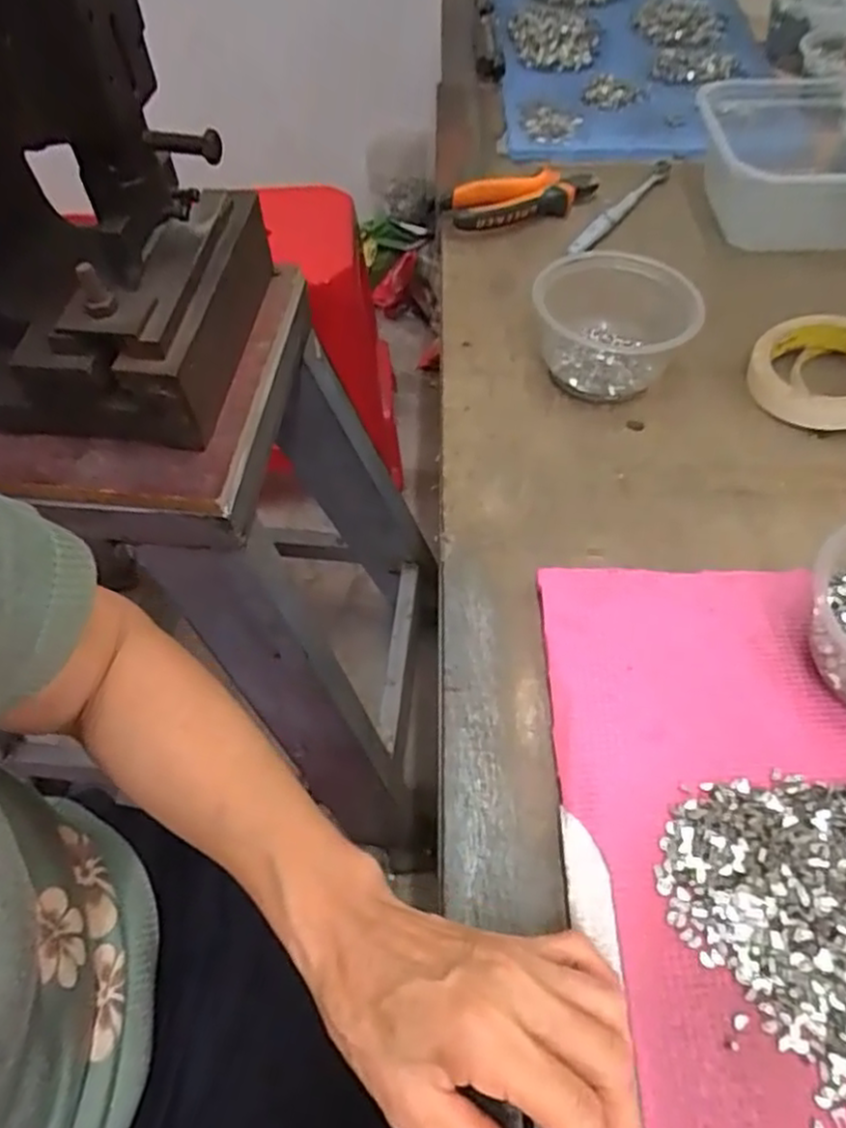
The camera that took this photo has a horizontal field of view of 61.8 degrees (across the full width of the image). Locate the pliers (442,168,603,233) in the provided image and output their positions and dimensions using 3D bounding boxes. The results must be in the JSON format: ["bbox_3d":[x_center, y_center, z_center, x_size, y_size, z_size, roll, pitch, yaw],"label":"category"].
[{"bbox_3d":[0.092,-0.342,0.658,0.138,0.029,0.056,-21,57,-11],"label":"pliers"}]

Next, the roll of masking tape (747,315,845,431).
[{"bbox_3d":[0.298,-0.140,0.520,0.106,0.031,0.106,22,59,17],"label":"roll of masking tape"}]

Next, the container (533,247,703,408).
[{"bbox_3d":[0.138,-0.174,0.521,0.120,0.065,0.098,23,60,18],"label":"container"}]

